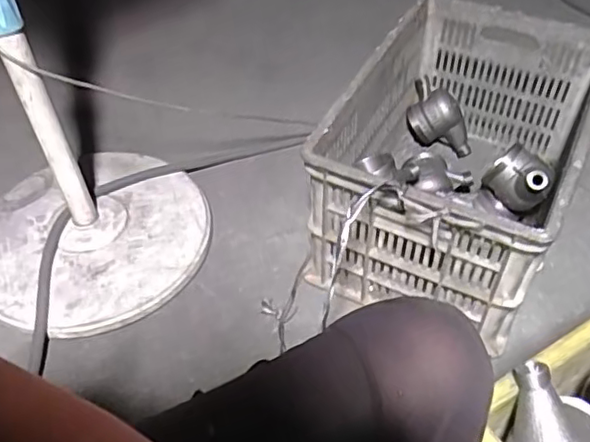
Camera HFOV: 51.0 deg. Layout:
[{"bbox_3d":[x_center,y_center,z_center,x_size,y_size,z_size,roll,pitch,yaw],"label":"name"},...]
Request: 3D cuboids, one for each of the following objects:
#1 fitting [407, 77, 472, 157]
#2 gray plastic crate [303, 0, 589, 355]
[{"bbox_3d":[0.268,-0.184,1.129,0.123,0.111,0.062,15,51,13],"label":"fitting"},{"bbox_3d":[0.246,-0.088,0.951,0.313,0.271,0.454,20,52,17],"label":"gray plastic crate"}]

